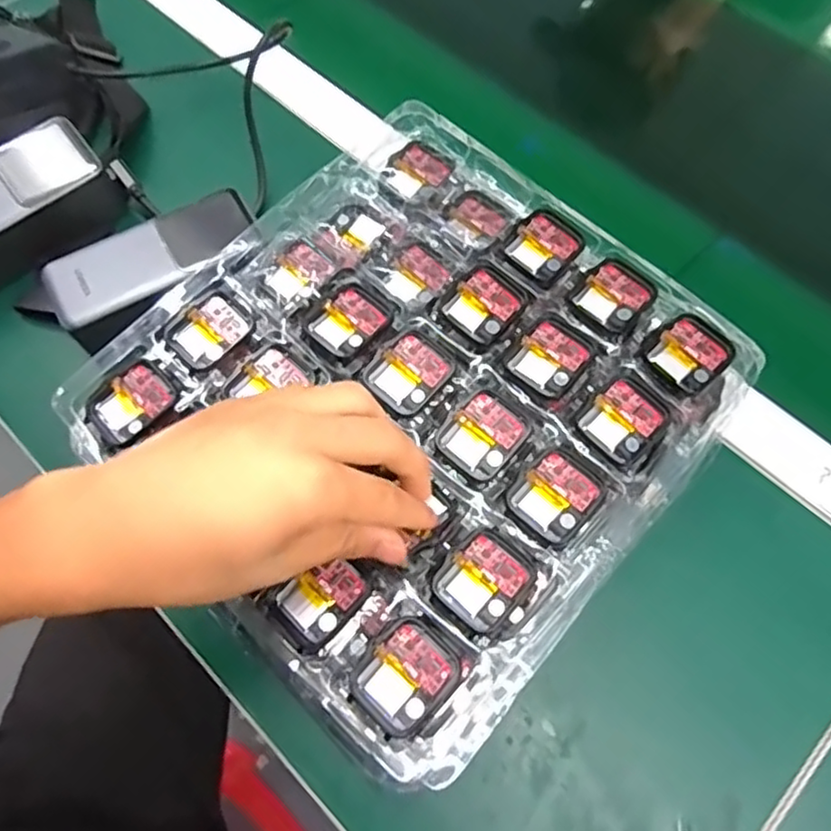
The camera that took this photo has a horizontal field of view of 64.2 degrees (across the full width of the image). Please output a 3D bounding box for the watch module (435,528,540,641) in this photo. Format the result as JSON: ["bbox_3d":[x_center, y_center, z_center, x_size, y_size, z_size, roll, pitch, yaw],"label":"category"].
[{"bbox_3d":[0.033,0.077,0.307,0.040,0.005,0.043,41,72,15],"label":"watch module"}]

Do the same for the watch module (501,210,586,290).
[{"bbox_3d":[0.074,-0.097,0.382,0.037,0.006,0.041,41,72,15],"label":"watch module"}]

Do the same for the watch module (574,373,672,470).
[{"bbox_3d":[0.105,0.002,0.335,0.041,0.004,0.037,-42,73,-16],"label":"watch module"}]

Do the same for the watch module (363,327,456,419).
[{"bbox_3d":[-0.003,-0.023,0.350,0.036,0.006,0.042,42,73,16],"label":"watch module"}]

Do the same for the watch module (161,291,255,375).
[{"bbox_3d":[-0.112,-0.046,0.362,0.039,0.004,0.043,40,72,15],"label":"watch module"}]

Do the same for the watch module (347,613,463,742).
[{"bbox_3d":[-0.005,0.113,0.287,0.038,0.007,0.044,41,72,15],"label":"watch module"}]

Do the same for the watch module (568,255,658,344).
[{"bbox_3d":[0.110,-0.066,0.367,0.041,0.005,0.040,-41,73,-16],"label":"watch module"}]

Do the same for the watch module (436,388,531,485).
[{"bbox_3d":[0.035,0.009,0.333,0.036,0.004,0.041,39,72,15],"label":"watch module"}]

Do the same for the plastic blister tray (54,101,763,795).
[{"bbox_3d":[0.001,-0.016,0.352,0.269,0.022,0.284,42,73,16],"label":"plastic blister tray"}]

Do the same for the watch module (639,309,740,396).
[{"bbox_3d":[0.146,-0.034,0.354,0.042,0.004,0.039,-41,73,-16],"label":"watch module"}]

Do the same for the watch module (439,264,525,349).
[{"bbox_3d":[0.038,-0.060,0.361,0.036,0.008,0.042,38,72,15],"label":"watch module"}]

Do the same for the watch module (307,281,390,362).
[{"bbox_3d":[-0.036,-0.052,0.362,0.036,0.005,0.044,36,71,14],"label":"watch module"}]

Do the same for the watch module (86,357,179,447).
[{"bbox_3d":[-0.150,-0.006,0.351,0.032,0.011,0.044,41,72,15],"label":"watch module"}]

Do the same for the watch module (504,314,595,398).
[{"bbox_3d":[0.071,-0.031,0.349,0.036,0.004,0.041,41,72,15],"label":"watch module"}]

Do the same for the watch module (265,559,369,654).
[{"bbox_3d":[-0.044,0.084,0.303,0.042,0.007,0.032,-42,73,-16],"label":"watch module"}]

